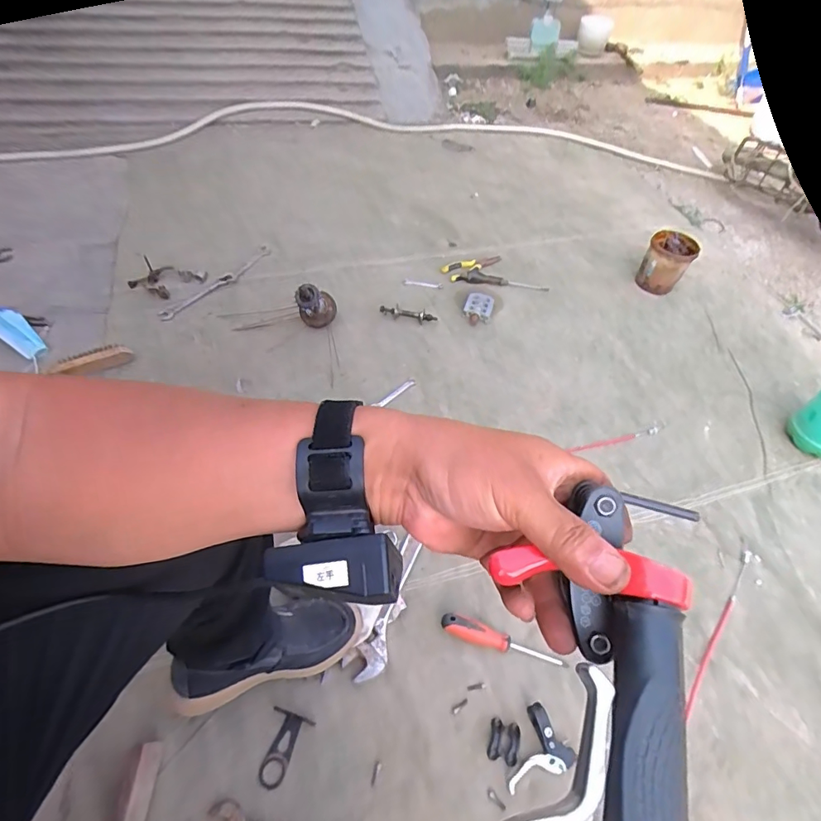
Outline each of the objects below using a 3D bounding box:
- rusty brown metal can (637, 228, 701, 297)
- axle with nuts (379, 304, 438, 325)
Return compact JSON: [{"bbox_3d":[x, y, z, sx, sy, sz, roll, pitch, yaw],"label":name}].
[{"bbox_3d":[0.671,-0.385,1.253,0.114,0.133,0.105,30,55,16],"label":"rusty brown metal can"},{"bbox_3d":[-0.005,-0.236,1.167,0.140,0.031,0.042,10,54,3],"label":"axle with nuts"}]

